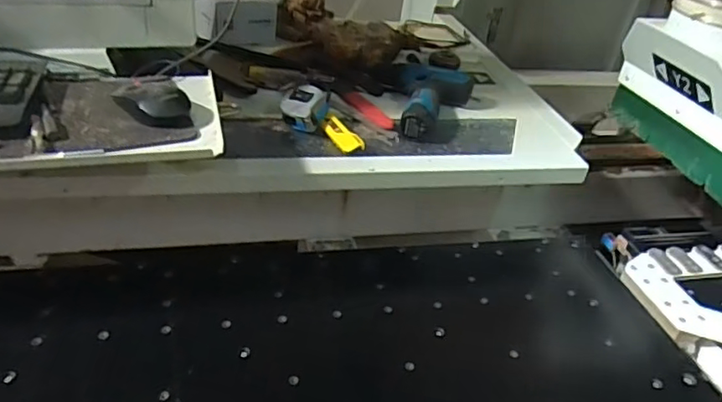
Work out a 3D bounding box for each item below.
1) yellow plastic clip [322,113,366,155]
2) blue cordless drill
[{"bbox_3d":[-0.027,-0.098,0.854,0.035,0.021,0.090,-15,44,-28],"label":"yellow plastic clip"},{"bbox_3d":[0.105,-0.169,0.968,0.149,0.053,0.214,12,38,4],"label":"blue cordless drill"}]

